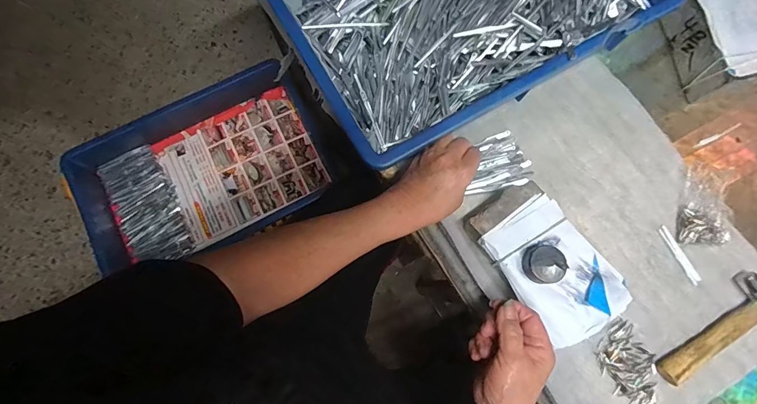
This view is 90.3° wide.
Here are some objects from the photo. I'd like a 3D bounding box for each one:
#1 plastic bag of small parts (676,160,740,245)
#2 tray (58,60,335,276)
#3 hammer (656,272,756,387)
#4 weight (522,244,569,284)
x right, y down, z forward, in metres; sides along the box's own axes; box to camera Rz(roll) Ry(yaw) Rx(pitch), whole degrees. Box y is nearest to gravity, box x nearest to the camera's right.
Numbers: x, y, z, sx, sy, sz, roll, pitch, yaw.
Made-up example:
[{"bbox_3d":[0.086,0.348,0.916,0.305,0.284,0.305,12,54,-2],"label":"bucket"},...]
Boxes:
[{"bbox_3d":[0.394,0.004,0.441,0.060,0.032,0.094,15,78,2],"label":"plastic bag of small parts"},{"bbox_3d":[-0.332,-0.057,0.716,0.448,0.085,0.262,-29,80,-7],"label":"tray"},{"bbox_3d":[0.374,0.140,0.422,0.156,0.019,0.058,-25,79,-6],"label":"hammer"},{"bbox_3d":[0.174,0.065,0.394,0.038,0.018,0.038,0,78,-1],"label":"weight"}]

